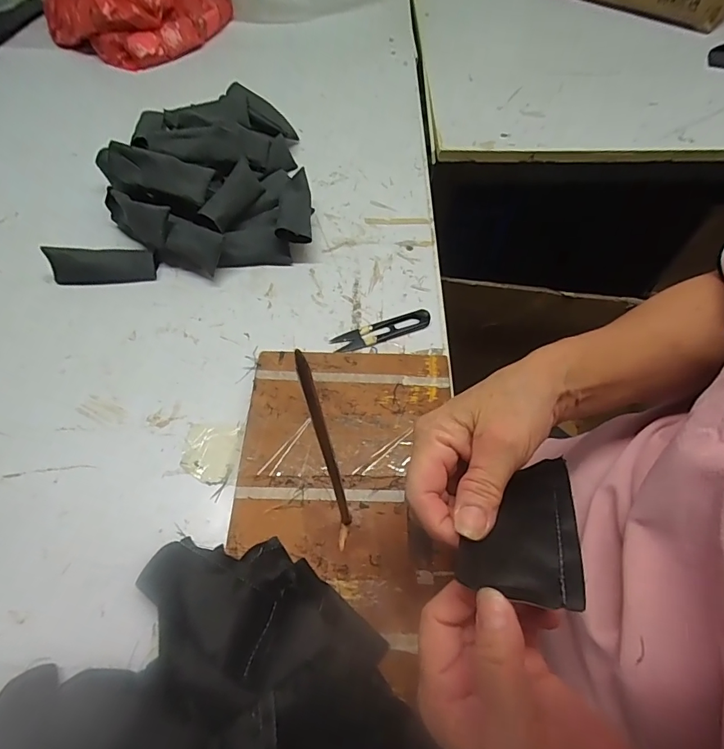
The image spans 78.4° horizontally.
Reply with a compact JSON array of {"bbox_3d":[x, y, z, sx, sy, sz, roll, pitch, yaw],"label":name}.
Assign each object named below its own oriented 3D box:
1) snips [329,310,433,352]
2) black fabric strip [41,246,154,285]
[{"bbox_3d":[0.020,-0.043,0.441,0.100,0.007,0.022,-14,60,-8],"label":"snips"},{"bbox_3d":[-0.273,-0.120,0.471,0.099,0.037,0.029,-3,59,-2],"label":"black fabric strip"}]

